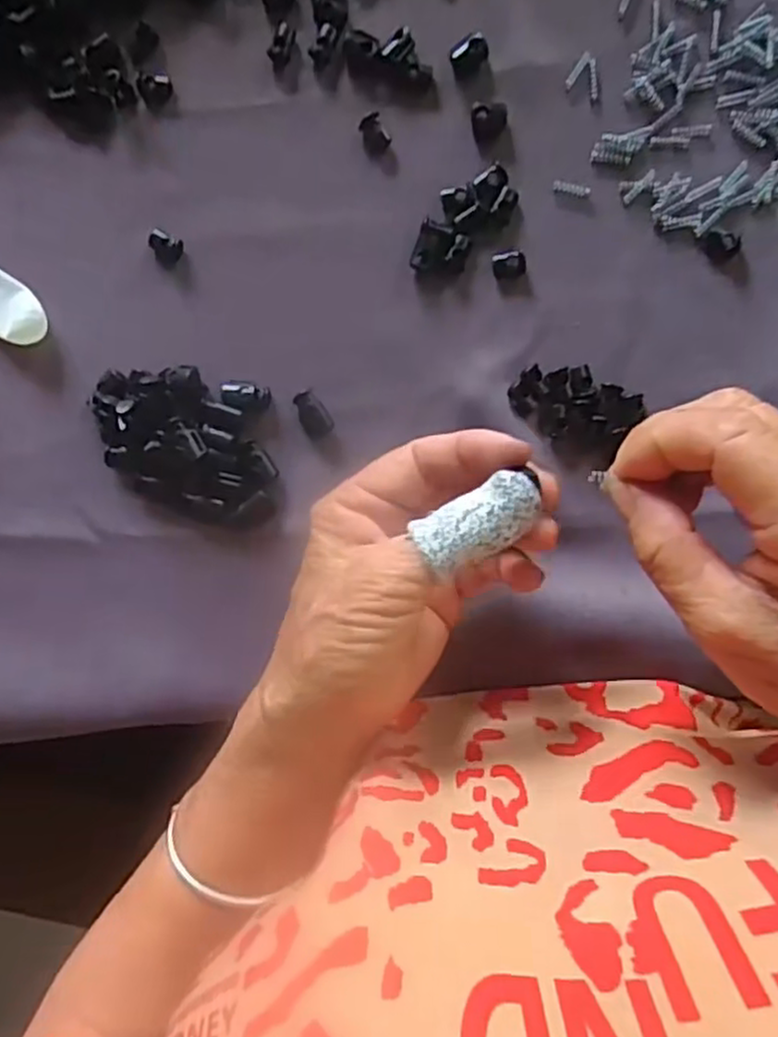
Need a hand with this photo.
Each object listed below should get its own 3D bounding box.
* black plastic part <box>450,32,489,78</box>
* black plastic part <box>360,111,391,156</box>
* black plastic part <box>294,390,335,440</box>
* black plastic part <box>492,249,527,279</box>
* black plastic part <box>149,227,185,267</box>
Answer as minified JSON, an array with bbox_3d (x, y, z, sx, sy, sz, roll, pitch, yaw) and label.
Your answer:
[{"bbox_3d":[0.033,-0.192,0.299,0.016,0.006,0.011,-44,93,7],"label":"black plastic part"},{"bbox_3d":[-0.006,-0.163,0.306,0.011,0.004,0.015,-27,94,6],"label":"black plastic part"},{"bbox_3d":[-0.034,-0.046,0.319,0.013,0.004,0.020,-33,94,6],"label":"black plastic part"},{"bbox_3d":[0.051,-0.108,0.307,0.013,0.004,0.011,-13,96,4],"label":"black plastic part"},{"bbox_3d":[-0.098,-0.118,0.315,0.015,0.004,0.013,31,97,-1],"label":"black plastic part"}]

